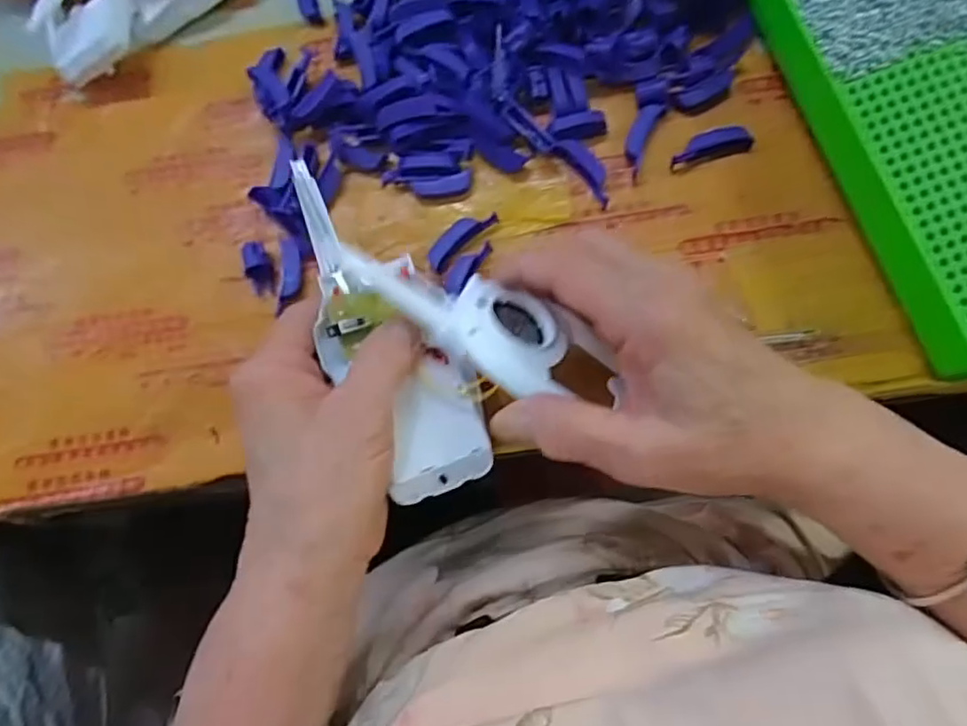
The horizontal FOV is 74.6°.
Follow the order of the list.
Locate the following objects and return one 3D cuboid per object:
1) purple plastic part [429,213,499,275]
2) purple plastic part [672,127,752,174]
[{"bbox_3d":[-0.012,-0.066,0.331,0.042,0.010,0.014,-42,80,-4],"label":"purple plastic part"},{"bbox_3d":[0.117,-0.112,0.329,0.042,0.005,0.016,-16,79,0],"label":"purple plastic part"}]

